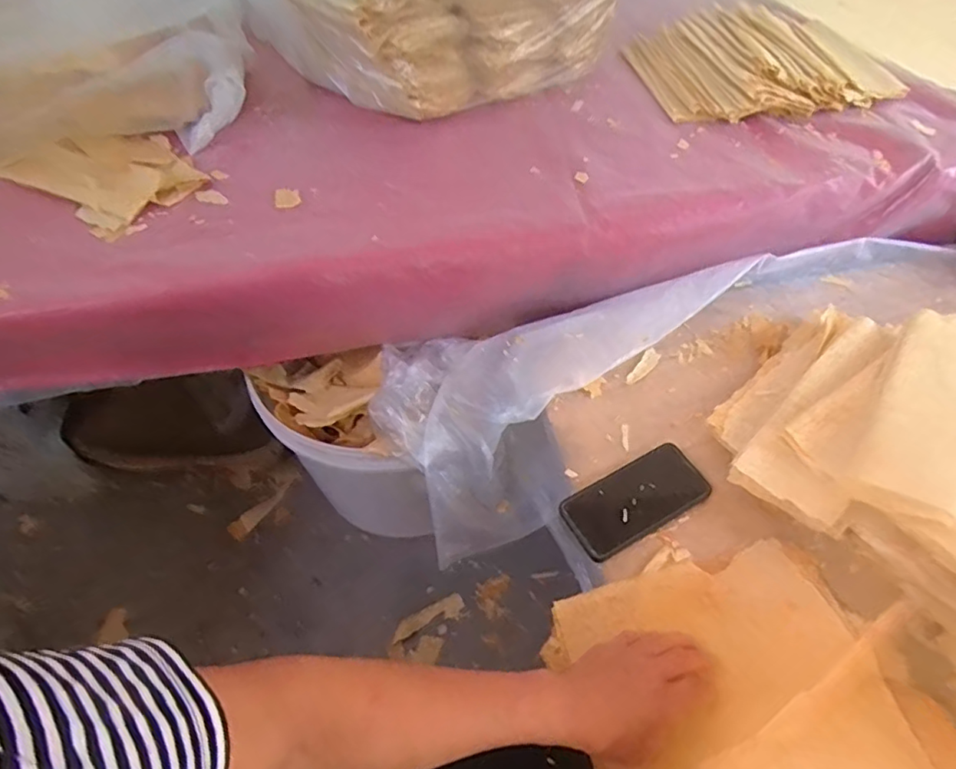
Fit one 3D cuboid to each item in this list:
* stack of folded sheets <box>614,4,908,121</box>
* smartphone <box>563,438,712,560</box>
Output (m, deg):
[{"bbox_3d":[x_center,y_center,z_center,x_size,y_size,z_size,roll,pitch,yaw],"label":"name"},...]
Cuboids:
[{"bbox_3d":[0.458,-0.525,0.913,0.377,0.065,0.278,-9,54,-5],"label":"stack of folded sheets"},{"bbox_3d":[0.178,0.129,0.644,0.163,0.010,0.079,-26,57,-16],"label":"smartphone"}]

